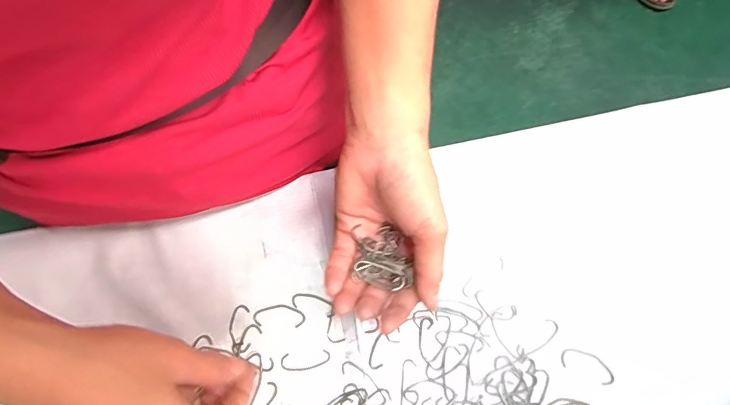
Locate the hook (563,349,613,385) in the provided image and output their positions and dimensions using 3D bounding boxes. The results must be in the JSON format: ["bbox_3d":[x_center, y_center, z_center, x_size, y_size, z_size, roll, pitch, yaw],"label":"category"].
[{"bbox_3d":[0.163,0.119,0.328,0.039,0.004,0.017,24,79,6],"label":"hook"}]

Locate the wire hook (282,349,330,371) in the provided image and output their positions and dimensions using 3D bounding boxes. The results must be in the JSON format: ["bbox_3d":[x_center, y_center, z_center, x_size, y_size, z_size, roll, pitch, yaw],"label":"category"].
[{"bbox_3d":[-0.044,0.117,0.331,0.036,0.004,0.013,-7,78,0],"label":"wire hook"}]

